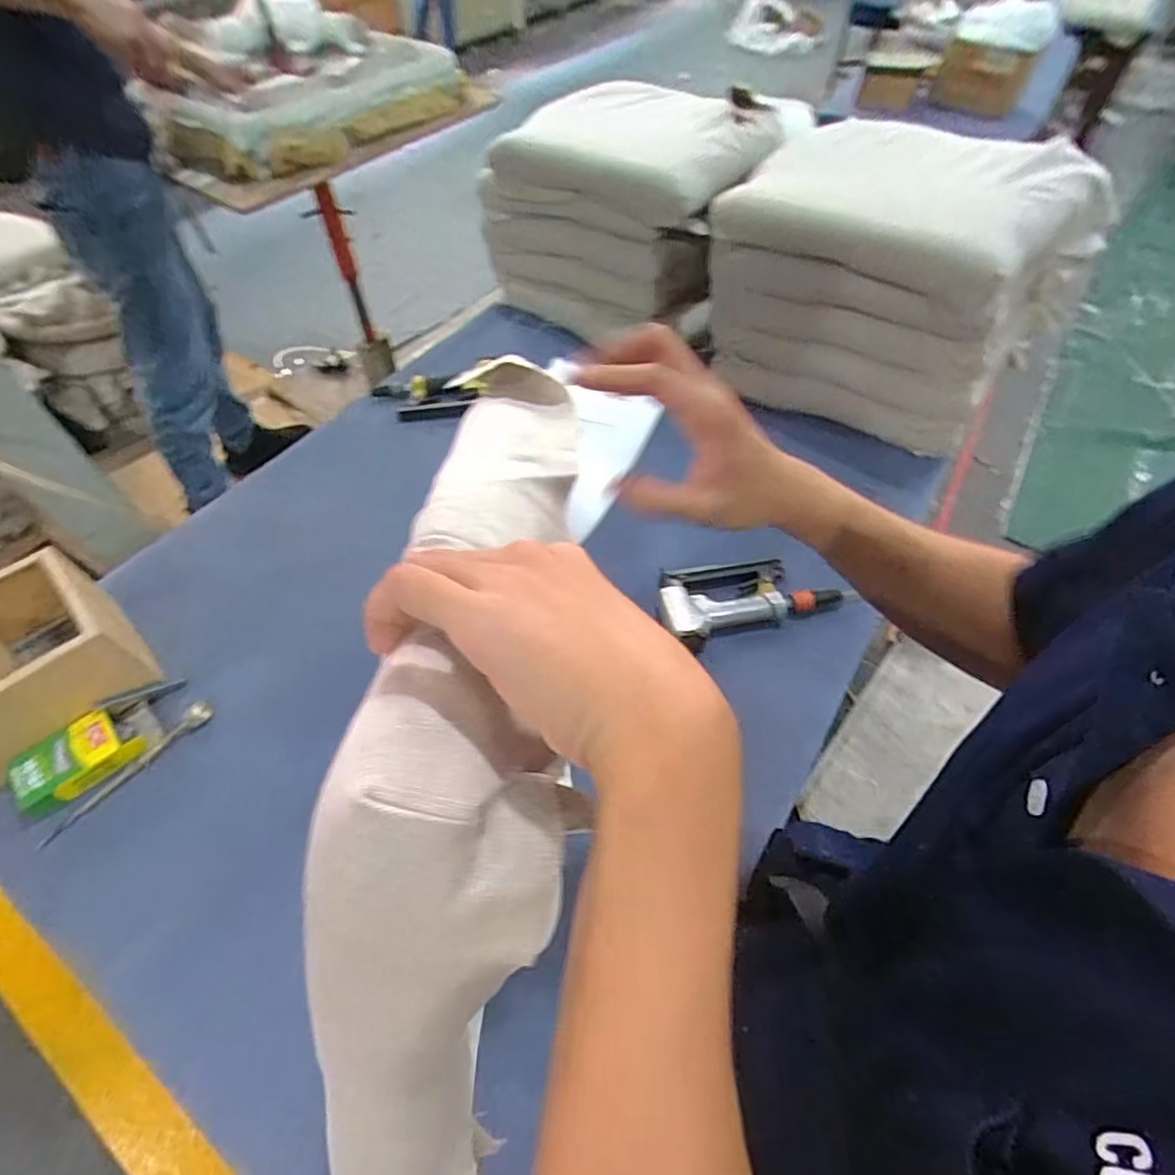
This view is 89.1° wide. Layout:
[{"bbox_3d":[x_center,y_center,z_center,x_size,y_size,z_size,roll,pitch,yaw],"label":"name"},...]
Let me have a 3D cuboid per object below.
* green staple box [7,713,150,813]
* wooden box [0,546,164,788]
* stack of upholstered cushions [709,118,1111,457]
[{"bbox_3d":[-0.606,0.201,0.707,0.121,0.031,0.072,-39,63,-23],"label":"green staple box"},{"bbox_3d":[-0.696,0.089,0.724,0.206,0.113,0.224,37,63,23],"label":"wooden box"},{"bbox_3d":[0.475,-0.524,1.012,0.498,0.334,0.366,25,59,17],"label":"stack of upholstered cushions"}]

